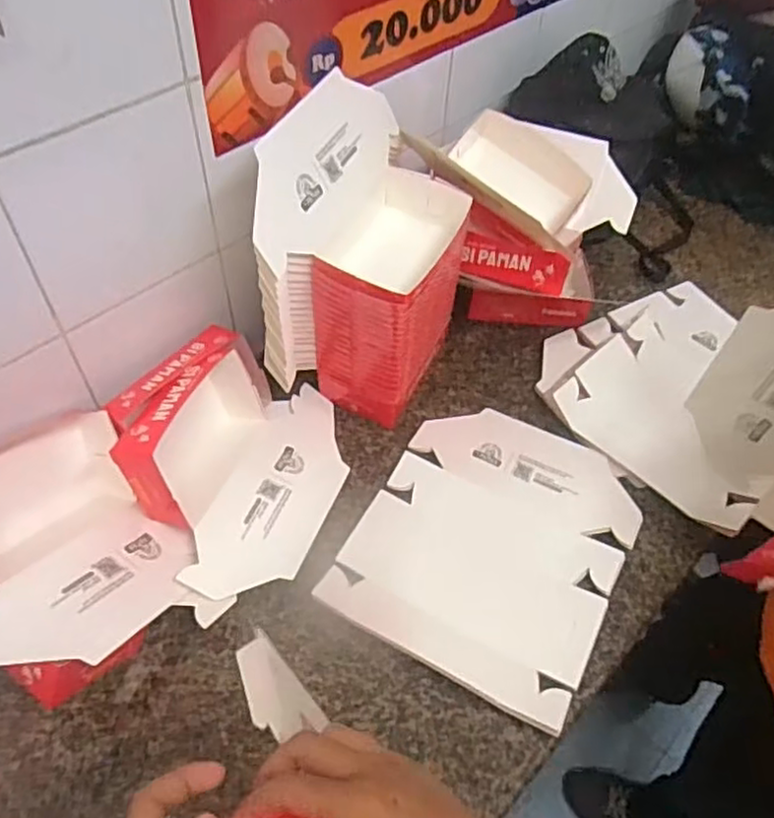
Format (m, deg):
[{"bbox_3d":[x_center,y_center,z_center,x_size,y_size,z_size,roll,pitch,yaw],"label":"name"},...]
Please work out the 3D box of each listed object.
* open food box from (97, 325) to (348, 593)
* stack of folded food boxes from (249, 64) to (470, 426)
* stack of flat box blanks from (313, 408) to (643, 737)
[{"bbox_3d":[-0.181,0.048,0.792,0.232,0.145,0.287,19,54,11],"label":"open food box"},{"bbox_3d":[-0.017,-0.177,0.814,0.177,0.341,0.264,16,53,9],"label":"stack of folded food boxes"},{"bbox_3d":[0.125,0.153,0.802,0.283,0.026,0.330,26,55,16],"label":"stack of flat box blanks"}]

